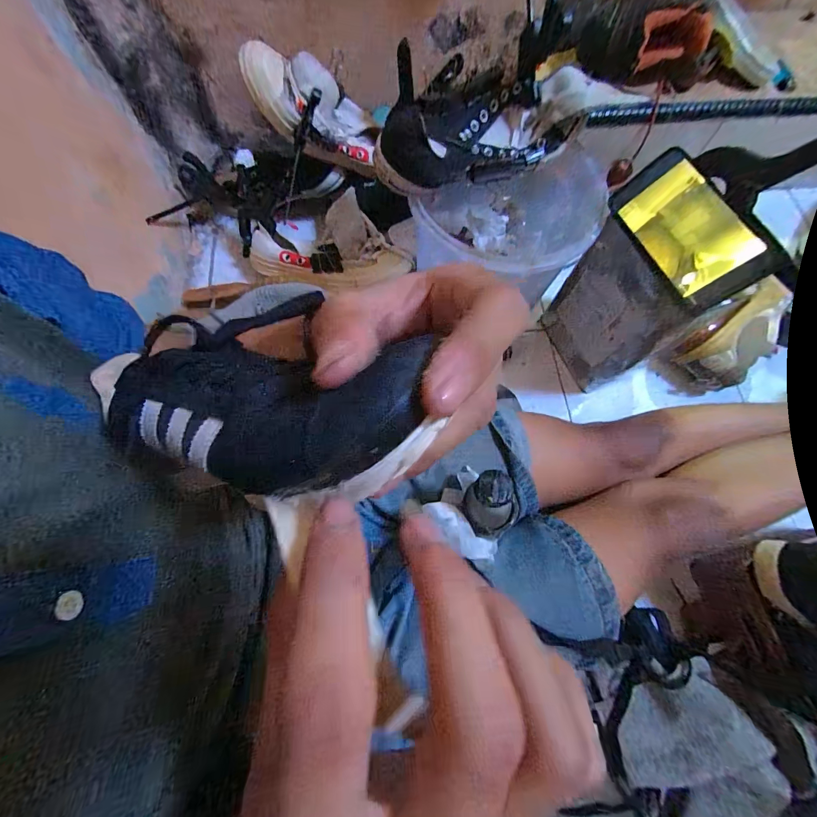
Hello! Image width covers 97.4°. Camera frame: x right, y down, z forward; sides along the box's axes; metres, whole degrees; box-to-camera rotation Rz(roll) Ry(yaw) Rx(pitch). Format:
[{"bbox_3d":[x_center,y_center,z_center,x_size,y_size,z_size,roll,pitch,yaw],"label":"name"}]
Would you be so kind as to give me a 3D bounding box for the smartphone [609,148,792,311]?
[{"bbox_3d":[0.297,-0.188,0.380,0.081,0.014,0.165,-40,71,32],"label":"smartphone"}]

